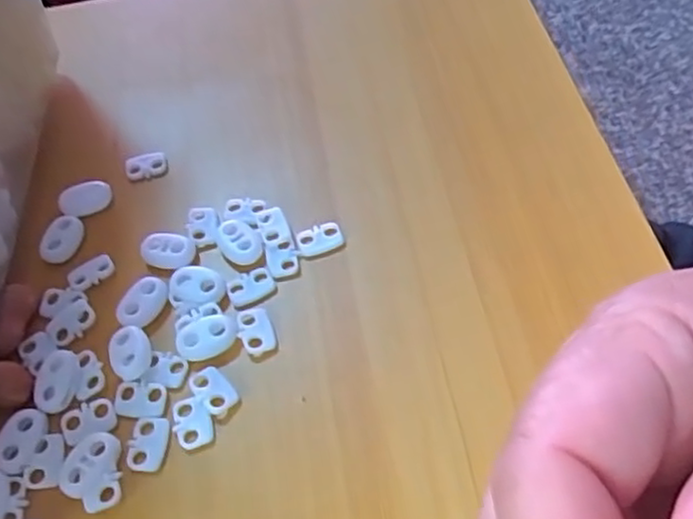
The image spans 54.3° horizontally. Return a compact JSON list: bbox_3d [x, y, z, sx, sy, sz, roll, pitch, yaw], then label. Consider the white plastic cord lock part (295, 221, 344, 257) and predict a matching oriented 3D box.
[{"bbox_3d":[-0.011,-0.009,0.271,0.018,0.004,0.012,-17,56,-7],"label":"white plastic cord lock part"}]

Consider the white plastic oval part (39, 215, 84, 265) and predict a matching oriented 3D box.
[{"bbox_3d":[-0.119,-0.010,0.282,0.015,0.004,0.023,9,57,11],"label":"white plastic oval part"}]

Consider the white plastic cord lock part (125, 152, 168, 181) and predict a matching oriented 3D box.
[{"bbox_3d":[-0.091,-0.042,0.306,0.019,0.004,0.012,-13,55,-4],"label":"white plastic cord lock part"}]

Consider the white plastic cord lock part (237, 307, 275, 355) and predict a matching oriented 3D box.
[{"bbox_3d":[-0.034,0.026,0.251,0.012,0.004,0.020,-15,56,-6],"label":"white plastic cord lock part"}]

